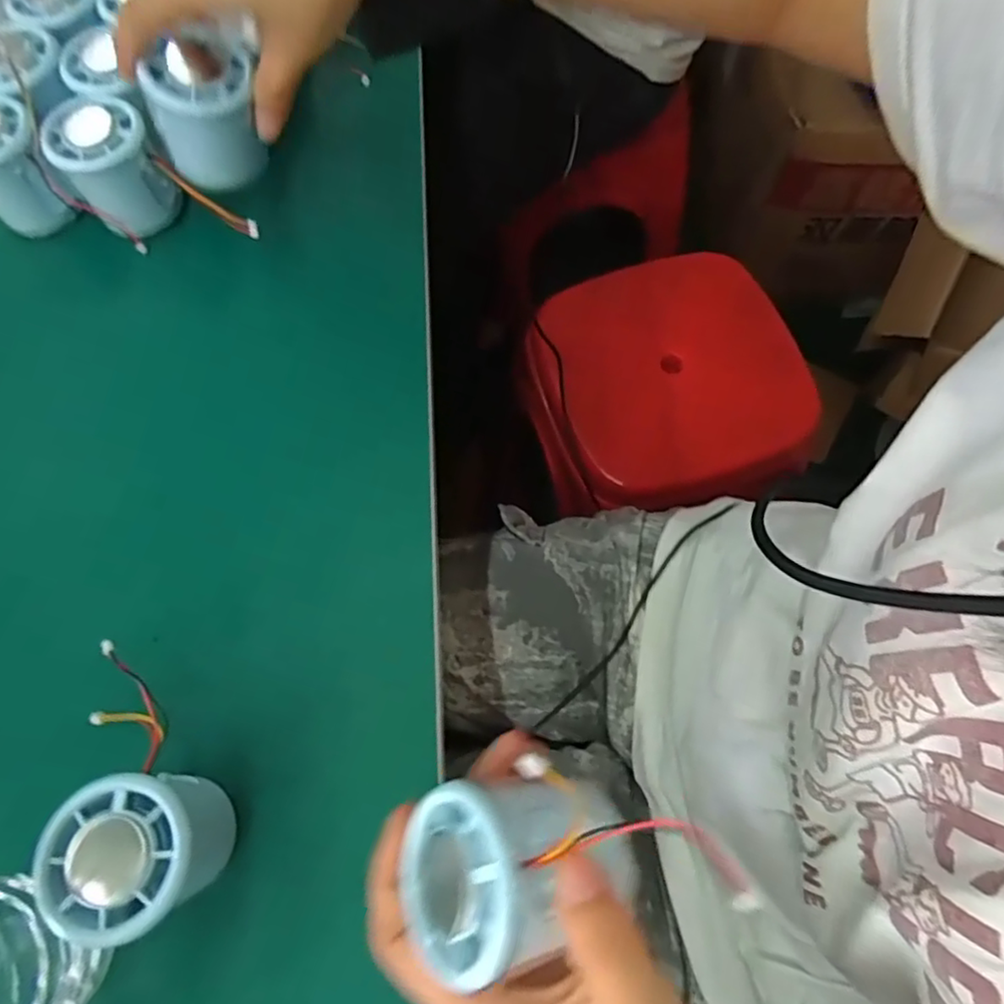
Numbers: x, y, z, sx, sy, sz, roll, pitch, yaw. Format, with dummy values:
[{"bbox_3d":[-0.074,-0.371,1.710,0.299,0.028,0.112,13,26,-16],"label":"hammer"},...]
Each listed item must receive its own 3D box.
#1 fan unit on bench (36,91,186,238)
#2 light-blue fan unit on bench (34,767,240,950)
[{"bbox_3d":[-0.241,-0.207,0.386,0.054,0.055,0.050,-1,69,2],"label":"fan unit on bench"},{"bbox_3d":[-0.147,0.143,0.257,0.051,0.059,0.054,-1,69,2],"label":"light-blue fan unit on bench"}]

